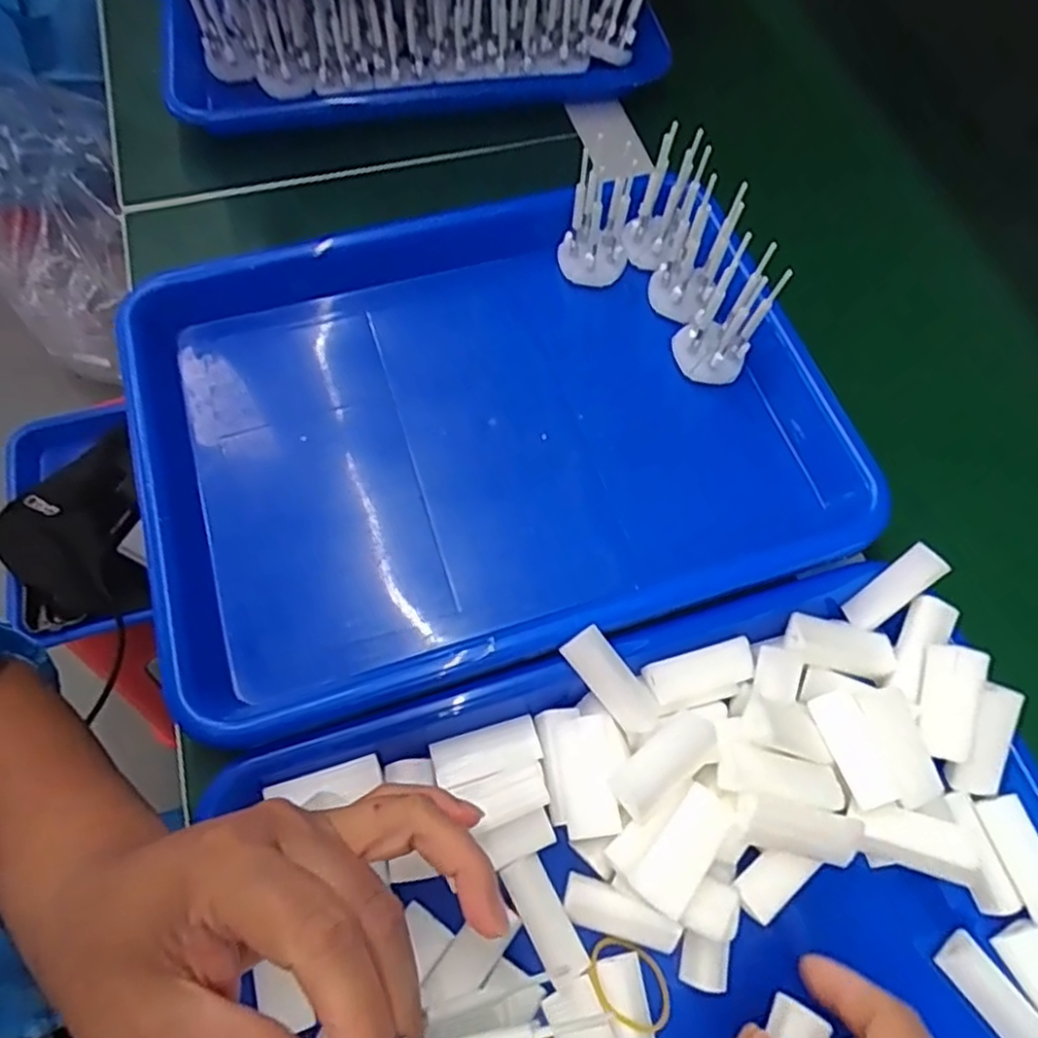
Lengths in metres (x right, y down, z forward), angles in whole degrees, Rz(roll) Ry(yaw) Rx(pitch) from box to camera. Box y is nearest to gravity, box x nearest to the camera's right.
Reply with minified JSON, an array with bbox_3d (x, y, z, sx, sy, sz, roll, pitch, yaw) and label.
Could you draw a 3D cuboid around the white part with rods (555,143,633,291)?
[{"bbox_3d":[0.043,-0.162,0.389,0.038,0.063,0.030,7,66,2],"label":"white part with rods"}]

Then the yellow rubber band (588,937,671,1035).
[{"bbox_3d":[0.042,0.178,0.268,0.034,0.004,0.028,25,36,0],"label":"yellow rubber band"}]

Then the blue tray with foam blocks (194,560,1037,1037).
[{"bbox_3d":[0.060,0.176,0.270,0.339,0.060,0.252,-16,67,-8],"label":"blue tray with foam blocks"}]

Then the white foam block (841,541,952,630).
[{"bbox_3d":[0.168,0.031,0.314,0.045,0.010,0.017,-47,69,24],"label":"white foam block"}]

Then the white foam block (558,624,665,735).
[{"bbox_3d":[0.040,0.069,0.297,0.017,0.009,0.051,-40,93,-17],"label":"white foam block"}]

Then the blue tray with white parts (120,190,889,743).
[{"bbox_3d":[-0.019,-0.048,0.355,0.324,0.043,0.239,-16,67,-8],"label":"blue tray with white parts"}]

